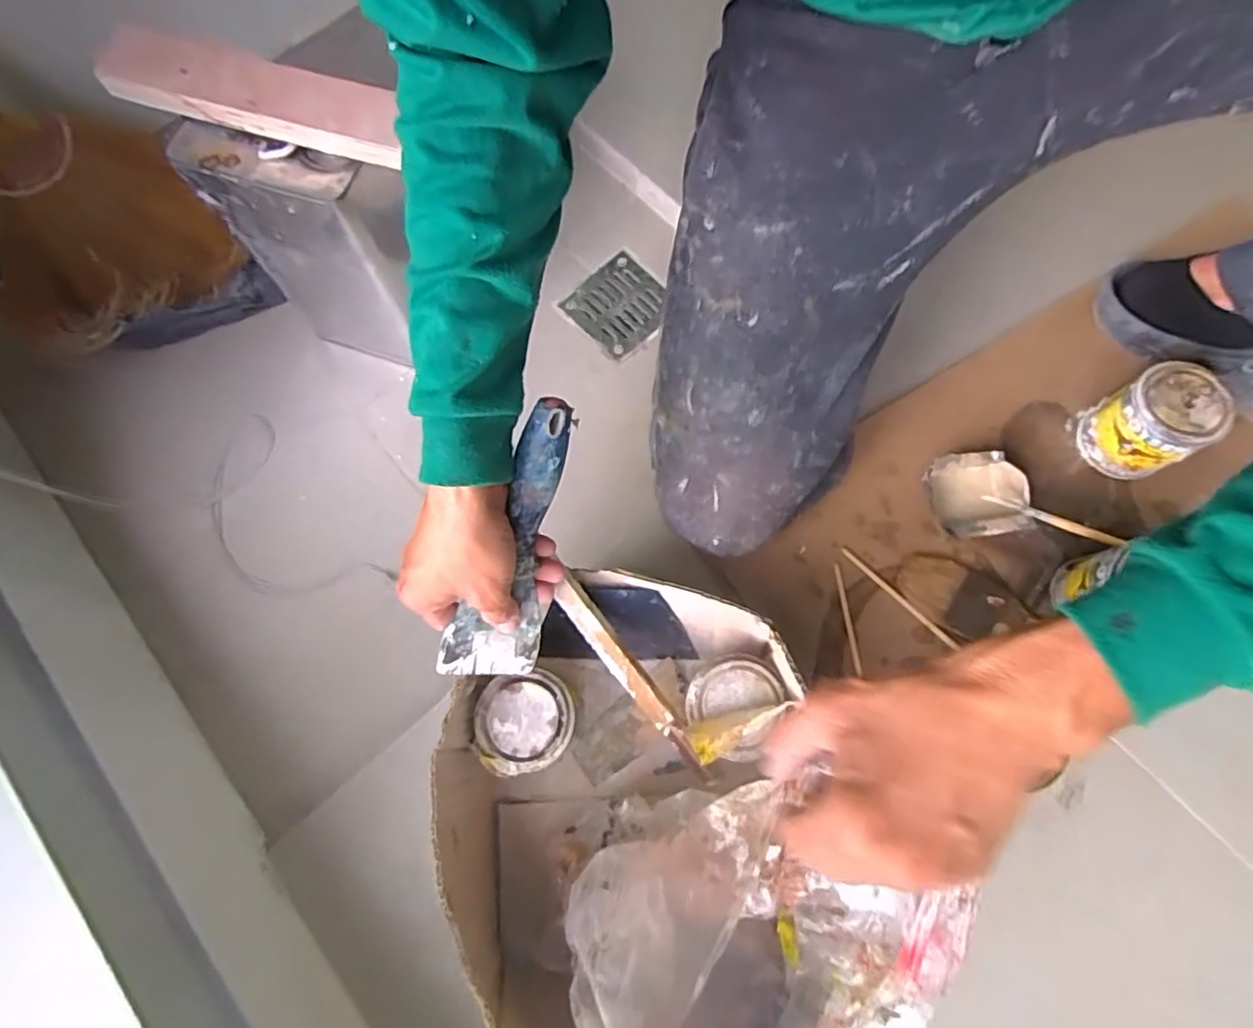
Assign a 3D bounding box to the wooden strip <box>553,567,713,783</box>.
[{"bbox_3d":[0.008,0.130,0.492,0.021,0.012,0.199,-33,101,10],"label":"wooden strip"}]

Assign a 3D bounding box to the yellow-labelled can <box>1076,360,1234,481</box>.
[{"bbox_3d":[0.445,-0.076,0.550,0.067,0.095,0.075,-31,74,-5],"label":"yellow-labelled can"}]

